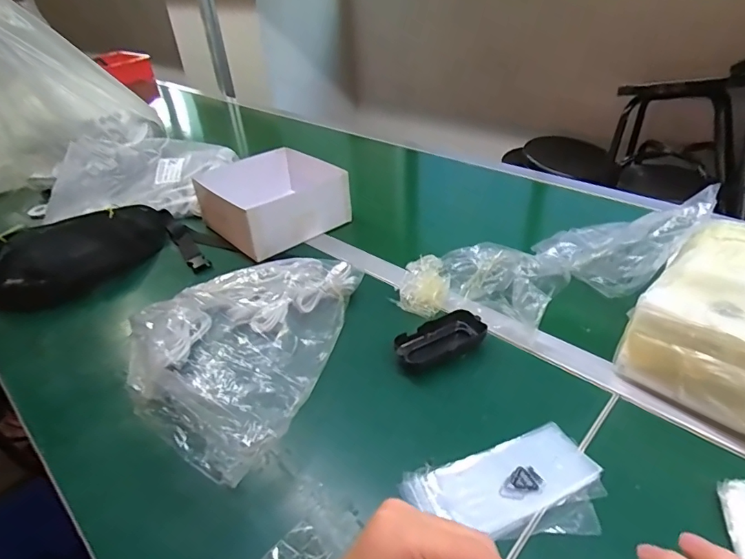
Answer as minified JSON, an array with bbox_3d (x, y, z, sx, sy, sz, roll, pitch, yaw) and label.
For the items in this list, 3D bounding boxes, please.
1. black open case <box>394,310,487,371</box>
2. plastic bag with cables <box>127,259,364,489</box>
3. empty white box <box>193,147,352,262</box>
[{"bbox_3d":[0.080,0.072,0.558,0.114,0.024,0.054,-19,37,-19],"label":"black open case"},{"bbox_3d":[-0.152,0.057,0.536,0.194,0.111,0.328,4,36,13],"label":"plastic bag with cables"},{"bbox_3d":[-0.181,-0.151,0.829,0.206,0.079,0.220,-31,43,-32],"label":"empty white box"}]

